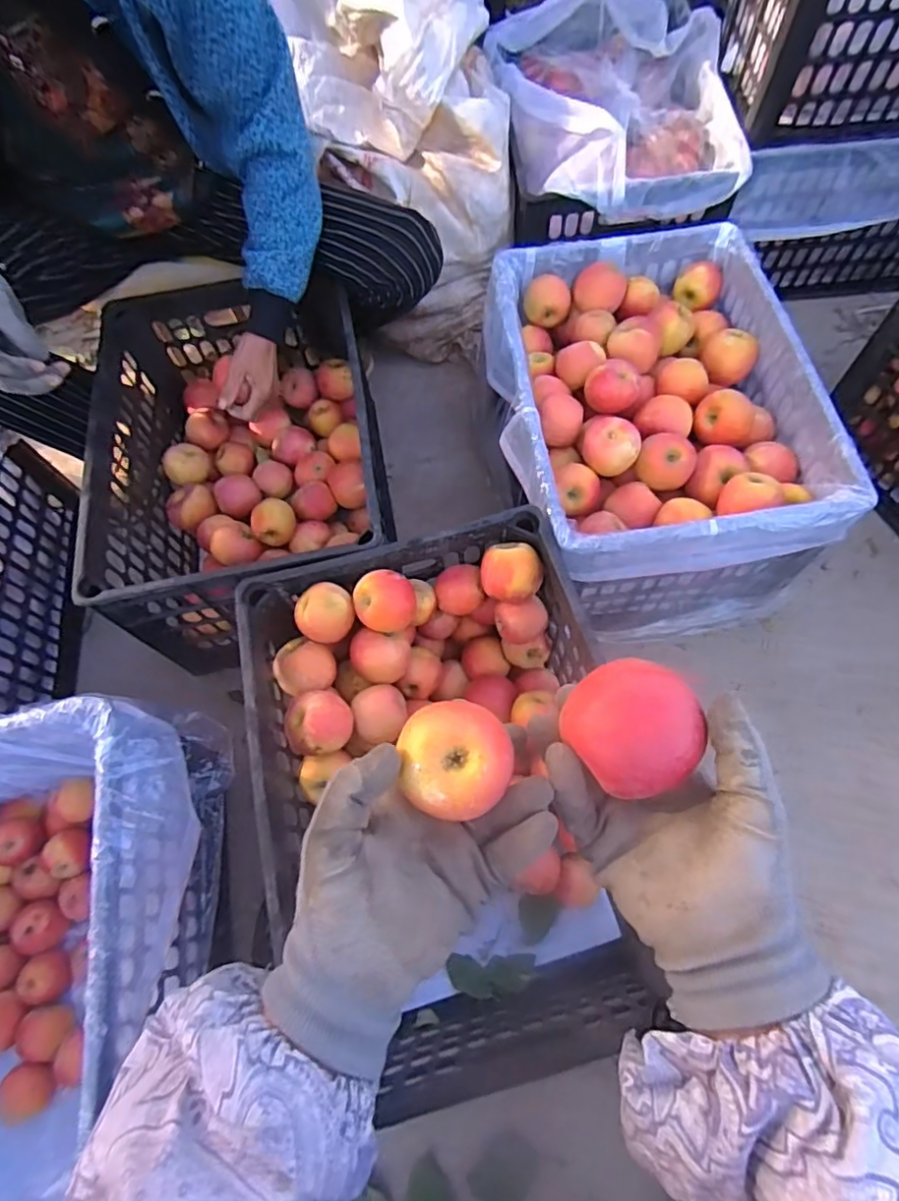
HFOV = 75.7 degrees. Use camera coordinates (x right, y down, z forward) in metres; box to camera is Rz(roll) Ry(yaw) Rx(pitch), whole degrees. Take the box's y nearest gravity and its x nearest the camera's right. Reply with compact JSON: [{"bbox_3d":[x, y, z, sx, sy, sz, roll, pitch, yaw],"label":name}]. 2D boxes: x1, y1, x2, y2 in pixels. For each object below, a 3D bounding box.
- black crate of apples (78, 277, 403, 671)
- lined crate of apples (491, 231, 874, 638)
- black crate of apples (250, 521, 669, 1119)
[{"bbox_3d":[-0.285,-0.202,0.836,0.351,0.265,0.515,-10,65,-3],"label":"black crate of apples"},{"bbox_3d":[0.254,-0.235,0.809,0.361,0.236,0.492,-10,65,-3],"label":"lined crate of apples"},{"bbox_3d":[-0.004,0.202,0.637,0.335,0.249,0.477,-13,65,-4],"label":"black crate of apples"}]

